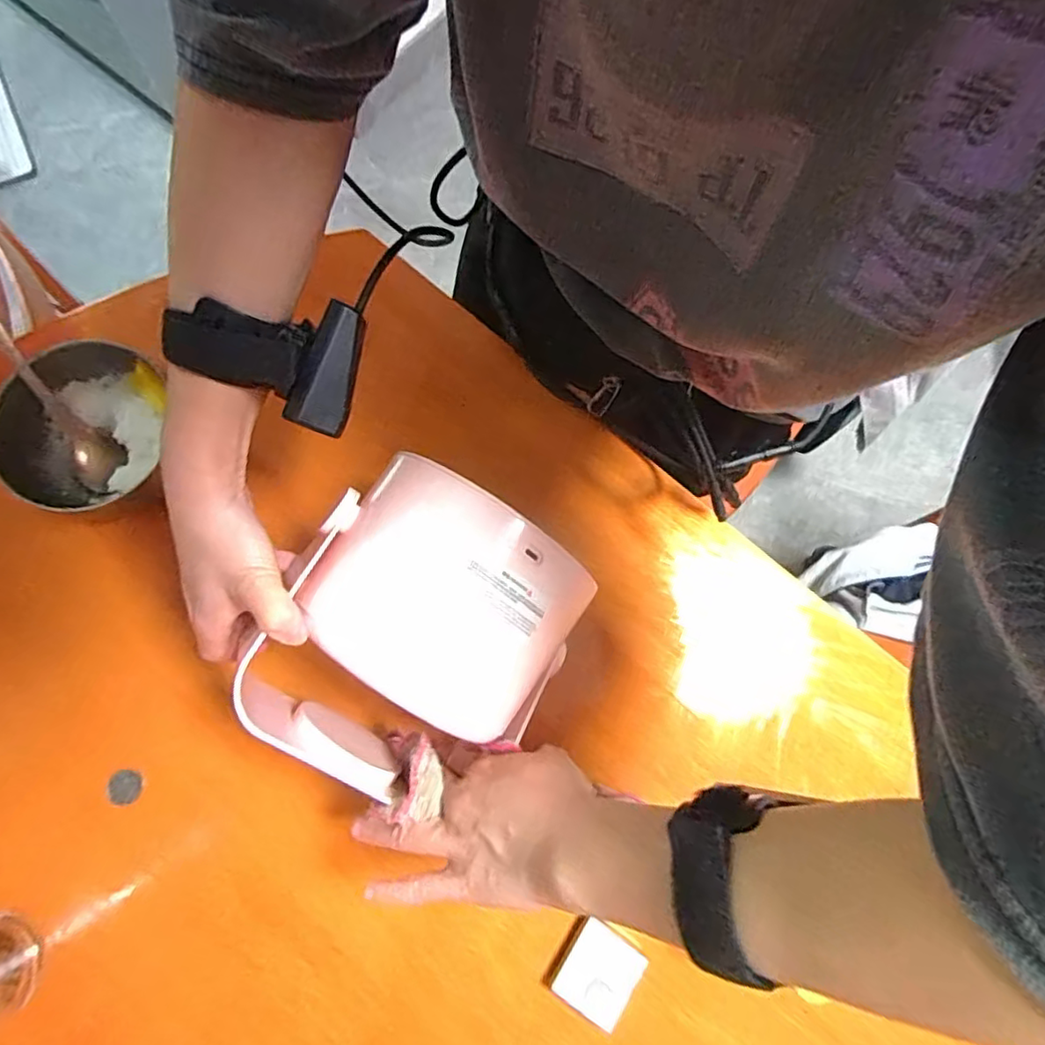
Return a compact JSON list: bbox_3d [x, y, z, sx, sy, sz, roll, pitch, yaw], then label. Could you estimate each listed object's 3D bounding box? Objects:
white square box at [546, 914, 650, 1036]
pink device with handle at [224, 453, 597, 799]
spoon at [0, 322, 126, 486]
[{"bbox_3d":[0.052,0.305,0.403,0.050,0.015,0.052,34,77,6],"label":"white square box"},{"bbox_3d":[-0.061,0.066,0.337,0.154,0.074,0.185,29,77,5],"label":"pink device with handle"},{"bbox_3d":[-0.347,-0.088,0.440,0.034,0.023,0.128,-34,103,-9],"label":"spoon"}]

